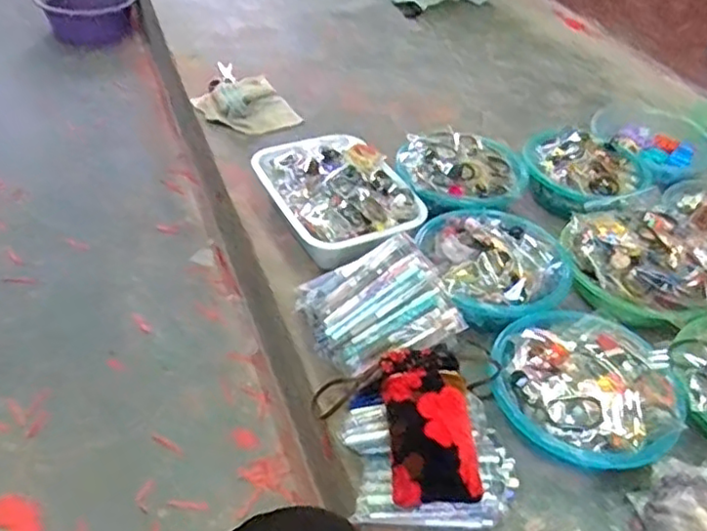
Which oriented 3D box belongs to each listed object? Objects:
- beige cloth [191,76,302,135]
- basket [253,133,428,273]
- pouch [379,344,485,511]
[{"bbox_3d":[-0.215,-0.318,1.299,0.179,0.053,0.134,30,46,25],"label":"beige cloth"},{"bbox_3d":[-0.024,-0.120,1.065,0.207,0.064,0.284,-13,45,-21],"label":"basket"},{"bbox_3d":[0.082,0.171,0.730,0.094,0.046,0.178,-1,42,-8],"label":"pouch"}]

